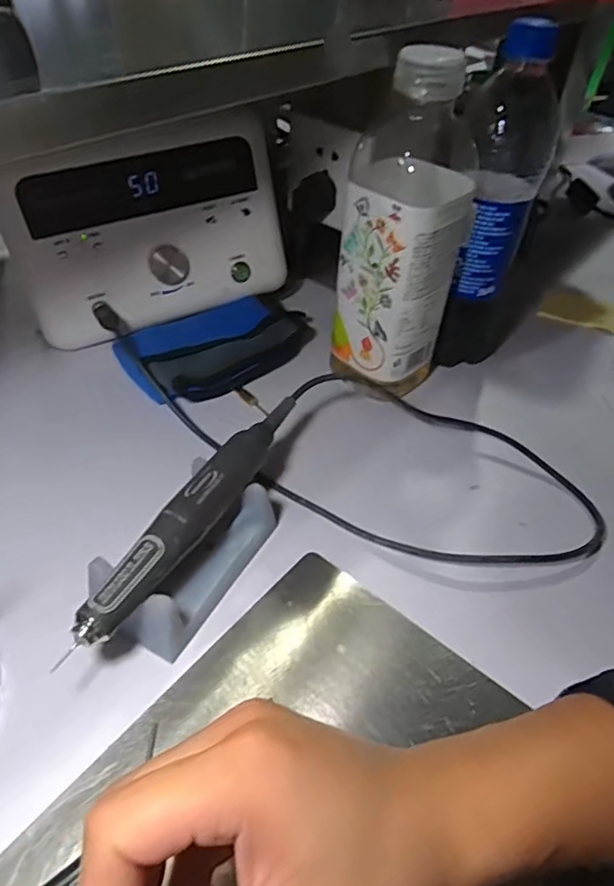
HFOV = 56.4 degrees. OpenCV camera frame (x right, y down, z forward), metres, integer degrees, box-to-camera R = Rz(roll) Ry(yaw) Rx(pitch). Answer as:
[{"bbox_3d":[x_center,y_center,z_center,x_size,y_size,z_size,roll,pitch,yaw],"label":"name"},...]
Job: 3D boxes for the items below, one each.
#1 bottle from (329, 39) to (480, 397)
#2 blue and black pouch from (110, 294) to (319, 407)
[{"bbox_3d":[0.071,-0.143,0.415,0.075,0.223,0.081,25,48,19],"label":"bottle"},{"bbox_3d":[-0.071,-0.082,0.481,0.163,0.028,0.087,-25,52,-27],"label":"blue and black pouch"}]

